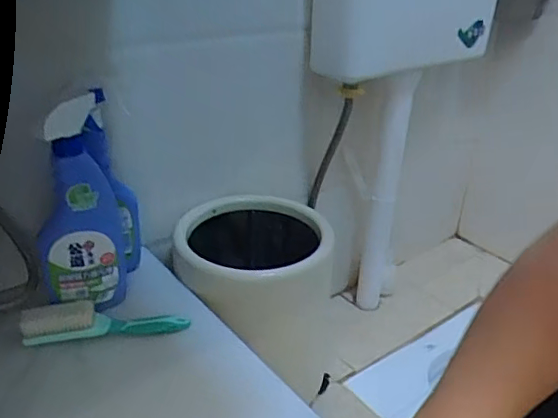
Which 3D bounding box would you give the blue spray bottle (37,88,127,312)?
[{"bbox_3d":[-0.237,0.004,0.662,0.093,0.258,0.060,-6,28,-18],"label":"blue spray bottle"}]

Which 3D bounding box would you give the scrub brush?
[{"bbox_3d":[-0.207,0.130,0.667,0.190,0.030,0.034,-1,27,-9],"label":"scrub brush"}]

